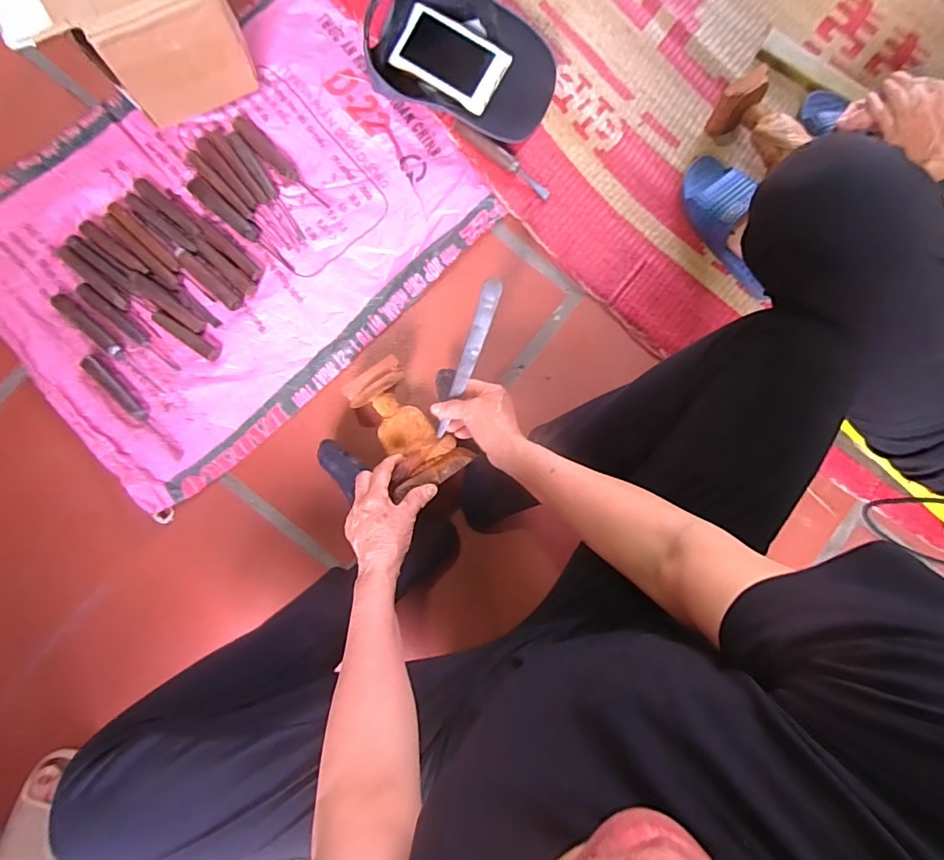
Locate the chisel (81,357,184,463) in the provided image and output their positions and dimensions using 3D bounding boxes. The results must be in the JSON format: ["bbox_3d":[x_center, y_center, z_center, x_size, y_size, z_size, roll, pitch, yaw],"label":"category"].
[{"bbox_3d":[-0.458,-0.029,0.677,0.020,0.015,0.178,-42,90,-4],"label":"chisel"}]

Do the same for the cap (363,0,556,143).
[{"bbox_3d":[-0.011,-0.524,0.700,0.253,0.083,0.162,12,87,-2],"label":"cap"}]

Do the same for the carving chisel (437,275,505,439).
[{"bbox_3d":[-0.004,-0.079,0.587,0.023,0.005,0.194,26,111,17],"label":"carving chisel"}]

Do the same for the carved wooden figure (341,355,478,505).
[{"bbox_3d":[-0.087,0.002,0.644,0.095,0.068,0.169,-36,78,-4],"label":"carved wooden figure"}]

